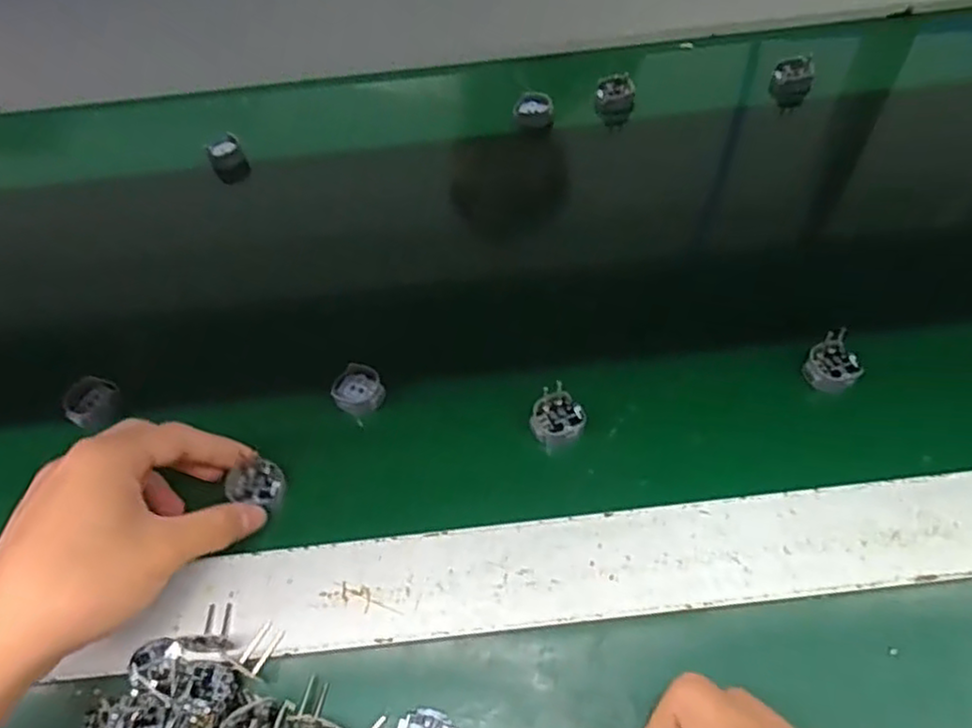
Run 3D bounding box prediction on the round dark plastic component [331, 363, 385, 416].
[{"bbox_3d":[-0.074,0.015,0.402,0.027,0.010,0.028,-2,56,3],"label":"round dark plastic component"}]

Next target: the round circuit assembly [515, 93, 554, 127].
[{"bbox_3d":[0.037,-0.193,0.529,0.027,0.011,0.031,-1,56,4],"label":"round circuit assembly"}]

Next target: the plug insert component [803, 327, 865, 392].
[{"bbox_3d":[0.194,0.000,0.388,0.027,0.018,0.035,32,64,23],"label":"plug insert component"}]

